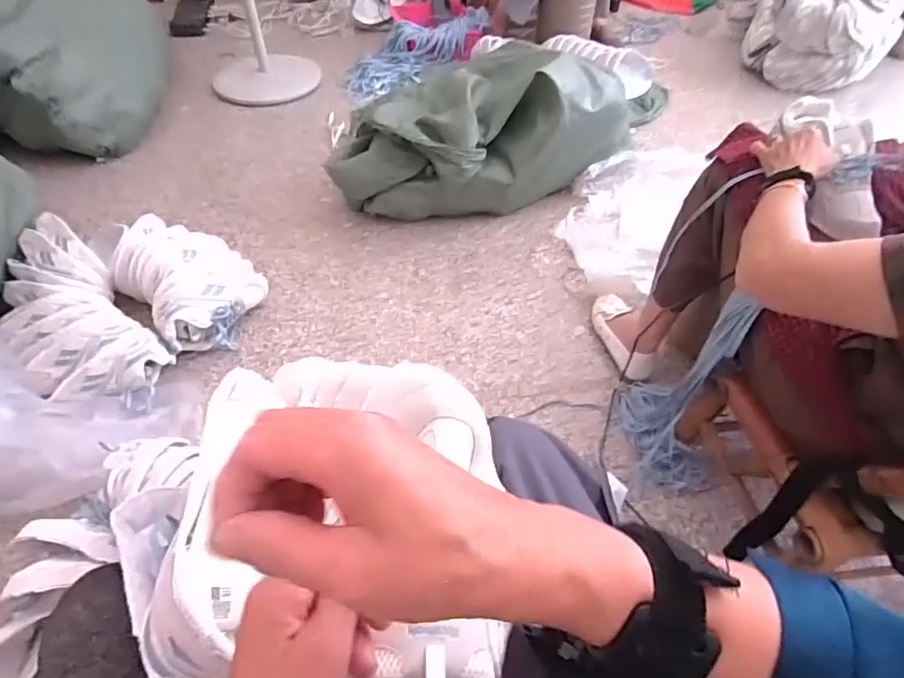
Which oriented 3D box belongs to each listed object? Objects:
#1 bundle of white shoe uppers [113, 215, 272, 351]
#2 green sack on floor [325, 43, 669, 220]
[{"bbox_3d":[-0.590,-0.142,1.203,0.362,0.143,0.248,36,58,26],"label":"bundle of white shoe uppers"},{"bbox_3d":[0.065,-0.566,1.406,0.750,0.290,0.430,-14,51,-12],"label":"green sack on floor"}]

